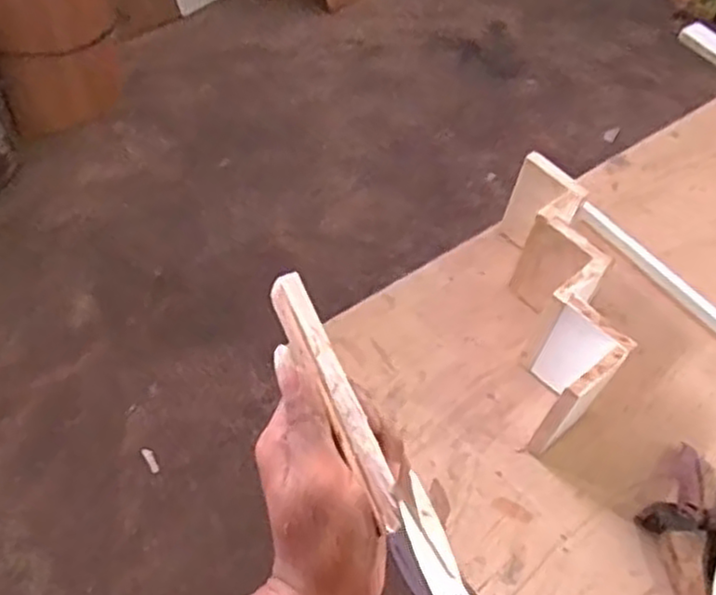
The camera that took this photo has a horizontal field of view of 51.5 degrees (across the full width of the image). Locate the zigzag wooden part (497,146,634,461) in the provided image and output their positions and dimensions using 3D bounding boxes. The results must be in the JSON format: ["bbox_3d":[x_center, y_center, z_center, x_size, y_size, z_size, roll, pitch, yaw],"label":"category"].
[{"bbox_3d":[0.245,0.004,0.909,0.096,0.150,0.349,-1,55,-1],"label":"zigzag wooden part"}]

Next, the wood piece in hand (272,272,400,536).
[{"bbox_3d":[-0.011,0.051,0.383,0.020,0.008,0.138,-23,76,-14],"label":"wood piece in hand"}]

